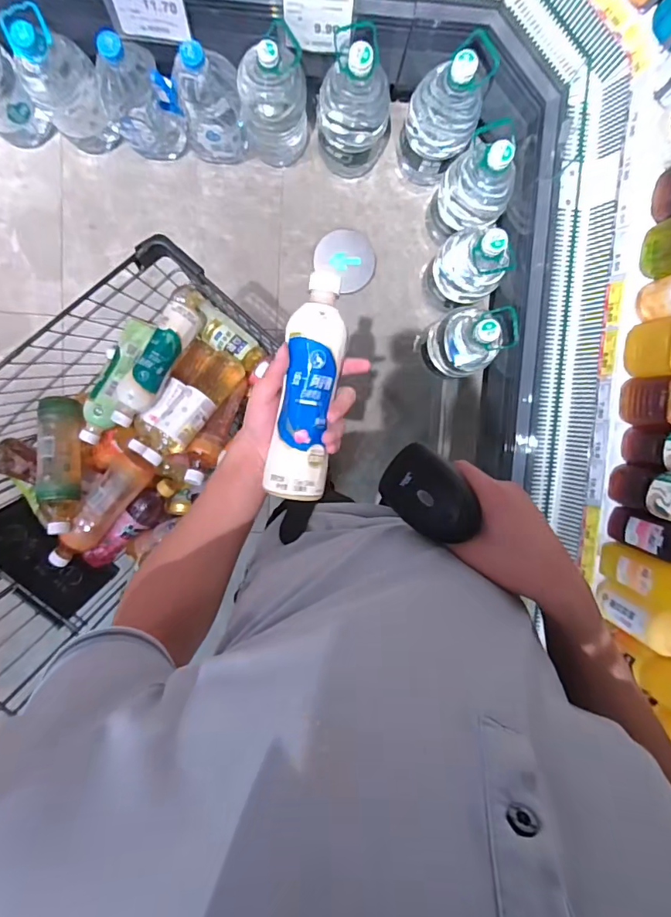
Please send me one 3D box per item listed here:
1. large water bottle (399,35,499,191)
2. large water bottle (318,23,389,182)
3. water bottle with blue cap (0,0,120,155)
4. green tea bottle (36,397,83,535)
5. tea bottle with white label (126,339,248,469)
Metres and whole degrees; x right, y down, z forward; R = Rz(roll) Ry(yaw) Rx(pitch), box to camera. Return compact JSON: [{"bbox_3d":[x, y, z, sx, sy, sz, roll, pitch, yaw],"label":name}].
[{"bbox_3d":[0.277,-0.872,1.204,0.166,0.393,0.181,0,97,-3],"label":"large water bottle"},{"bbox_3d":[0.055,-0.880,1.190,0.174,0.408,0.166,16,95,-5],"label":"large water bottle"},{"bbox_3d":[-0.670,-0.920,1.178,0.157,0.360,0.150,0,97,-3],"label":"water bottle with blue cap"},{"bbox_3d":[-0.460,0.006,0.786,0.064,0.057,0.232,-5,79,-2],"label":"green tea bottle"},{"bbox_3d":[-0.259,-0.096,0.804,0.101,0.076,0.225,32,72,-6],"label":"tea bottle with white label"}]

